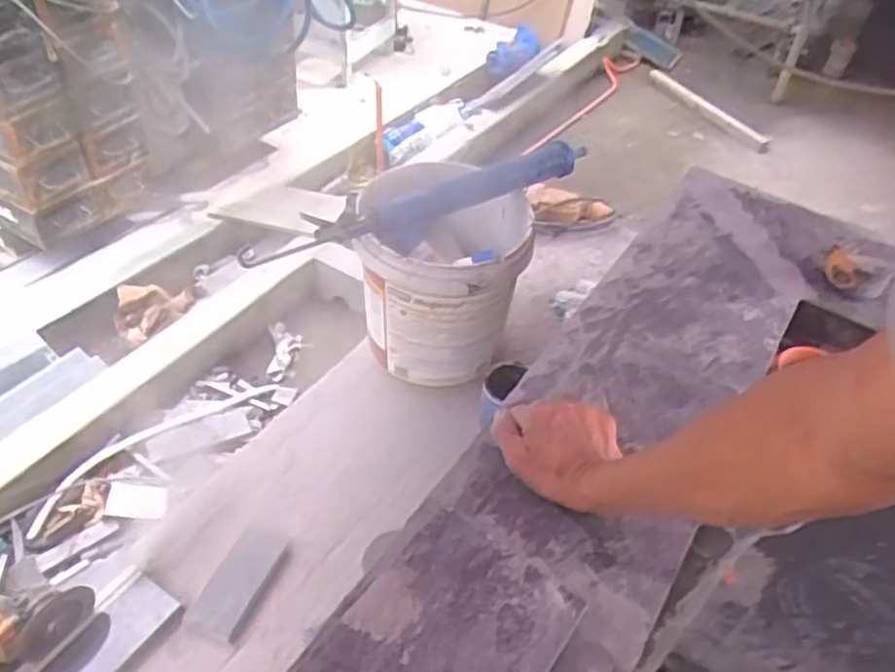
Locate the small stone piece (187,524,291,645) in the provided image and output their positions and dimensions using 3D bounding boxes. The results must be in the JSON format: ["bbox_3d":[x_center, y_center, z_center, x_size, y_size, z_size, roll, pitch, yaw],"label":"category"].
[{"bbox_3d":[-0.301,0.354,1.022,0.075,0.010,0.165,31,43,-1],"label":"small stone piece"}]

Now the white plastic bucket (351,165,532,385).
[{"bbox_3d":[-0.008,-0.103,1.253,0.280,0.301,0.288,7,44,2],"label":"white plastic bucket"}]

